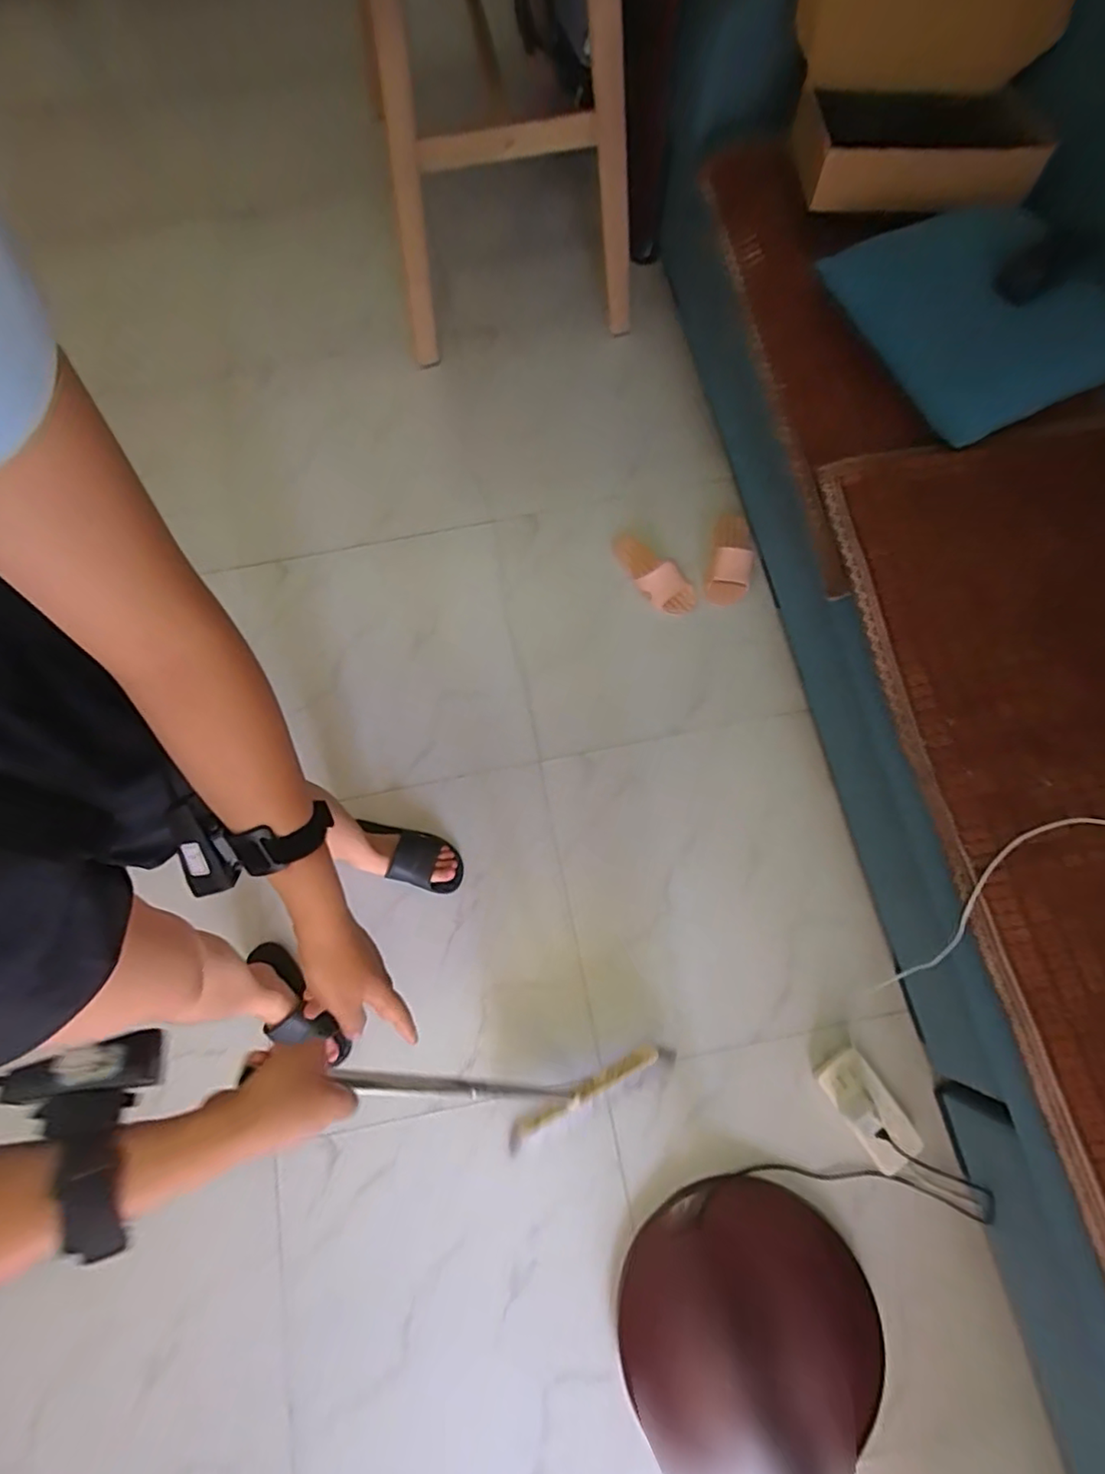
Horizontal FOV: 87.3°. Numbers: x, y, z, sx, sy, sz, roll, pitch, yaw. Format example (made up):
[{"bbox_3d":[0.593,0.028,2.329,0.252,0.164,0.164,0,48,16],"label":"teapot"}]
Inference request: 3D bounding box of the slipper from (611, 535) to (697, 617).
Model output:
[{"bbox_3d":[0.229,-0.380,1.344,0.104,0.061,0.249,-29,60,-8],"label":"slipper"}]

